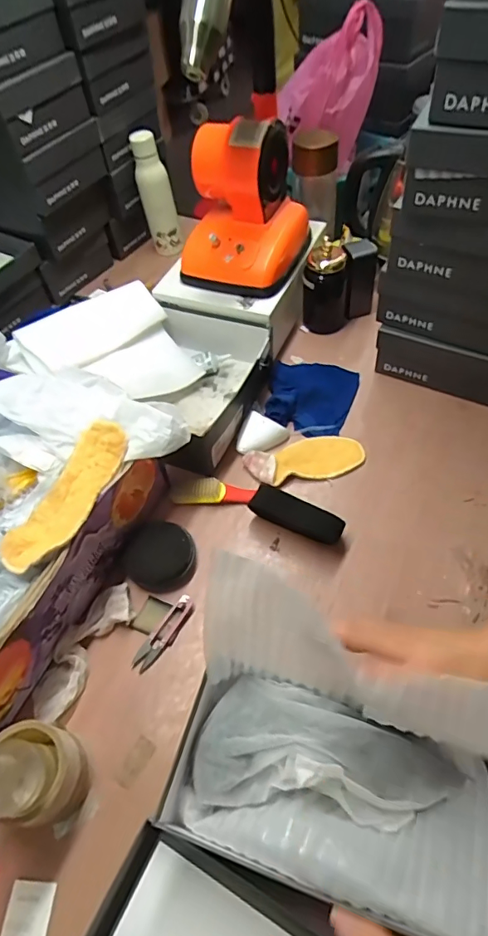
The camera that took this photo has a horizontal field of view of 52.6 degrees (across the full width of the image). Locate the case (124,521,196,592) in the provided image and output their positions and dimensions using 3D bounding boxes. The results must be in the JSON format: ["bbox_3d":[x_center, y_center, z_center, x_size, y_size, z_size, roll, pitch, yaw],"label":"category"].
[{"bbox_3d":[-0.117,0.116,0.675,0.099,0.036,0.097,-8,54,-1],"label":"case"}]

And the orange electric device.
[{"bbox_3d":[-0.001,-0.427,0.803,0.172,0.196,0.195,18,58,18],"label":"orange electric device"}]

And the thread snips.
[{"bbox_3d":[-0.101,0.207,0.622,0.027,0.013,0.102,29,62,23],"label":"thread snips"}]

